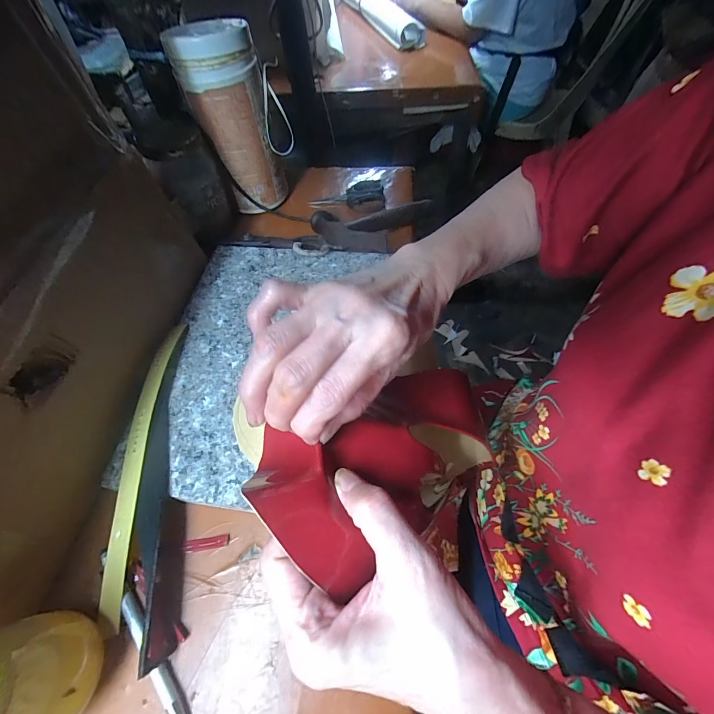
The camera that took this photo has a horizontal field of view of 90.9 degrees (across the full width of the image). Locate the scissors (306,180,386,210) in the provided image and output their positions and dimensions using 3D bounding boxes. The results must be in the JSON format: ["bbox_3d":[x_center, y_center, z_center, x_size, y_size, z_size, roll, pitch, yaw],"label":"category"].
[{"bbox_3d":[-0.013,-0.233,0.516,0.108,0.012,0.047,-18,59,-7],"label":"scissors"}]

